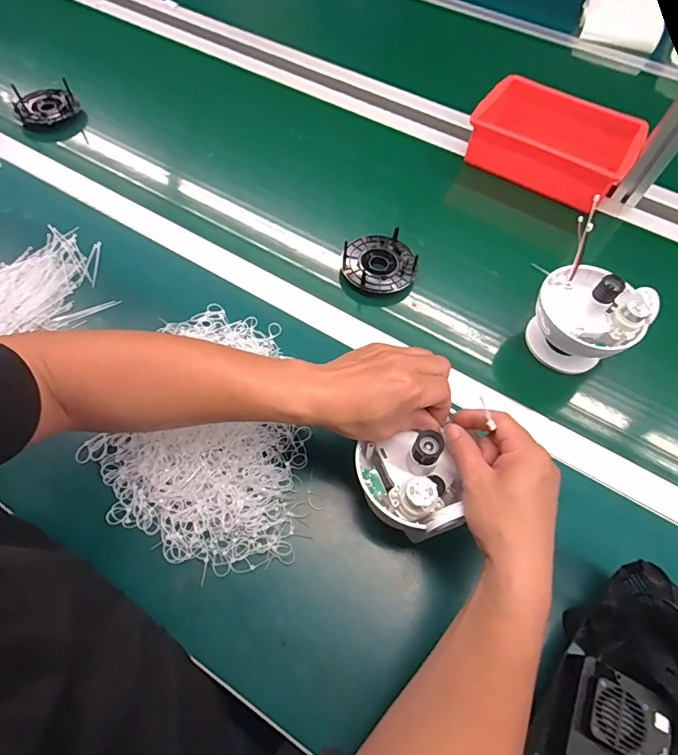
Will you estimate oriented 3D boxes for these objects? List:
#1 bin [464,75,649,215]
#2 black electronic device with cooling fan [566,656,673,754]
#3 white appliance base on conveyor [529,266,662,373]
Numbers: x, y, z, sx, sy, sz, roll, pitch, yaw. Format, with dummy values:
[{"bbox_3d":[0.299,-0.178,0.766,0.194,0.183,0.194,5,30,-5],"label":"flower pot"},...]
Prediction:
[{"bbox_3d":[0.343,-0.374,0.710,0.243,0.091,0.159,31,63,14],"label":"bin"},{"bbox_3d":[0.216,0.277,0.338,0.070,0.040,0.077,30,62,10],"label":"black electronic device with cooling fan"},{"bbox_3d":[0.291,-0.076,0.511,0.111,0.116,0.100,28,63,13],"label":"white appliance base on conveyor"}]

